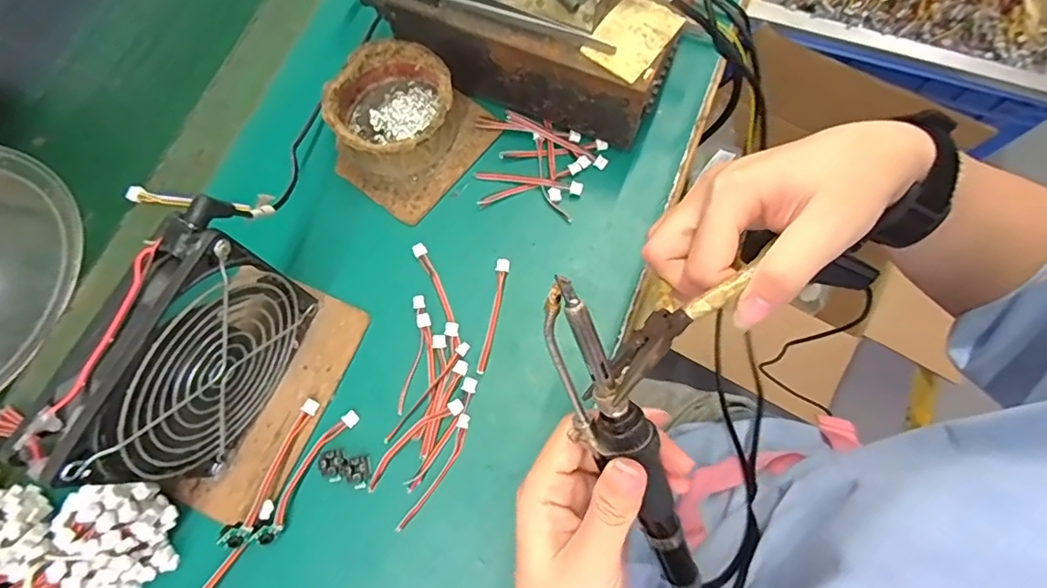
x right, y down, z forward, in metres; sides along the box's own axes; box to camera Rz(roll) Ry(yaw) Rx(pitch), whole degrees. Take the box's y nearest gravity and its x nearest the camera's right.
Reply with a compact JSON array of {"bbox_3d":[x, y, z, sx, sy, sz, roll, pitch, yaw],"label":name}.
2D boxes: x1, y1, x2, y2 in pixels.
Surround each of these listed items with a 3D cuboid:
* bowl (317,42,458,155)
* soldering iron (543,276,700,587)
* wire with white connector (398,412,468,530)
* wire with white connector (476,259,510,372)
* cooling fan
[{"bbox_3d":[-0.088,-0.126,0.370,0.082,0.039,0.081,0,74,0],"label":"bowl"},{"bbox_3d":[0.047,0.072,0.229,0.024,0.027,0.179,-30,114,-8],"label":"soldering iron"},{"bbox_3d":[-0.051,0.107,0.320,0.010,0.005,0.074,28,76,8],"label":"wire with white connector"},{"bbox_3d":[-0.019,0.013,0.347,0.009,0.004,0.076,8,74,3],"label":"wire with white connector"},{"bbox_3d":[-0.164,0.031,0.280,0.035,0.125,0.131,20,75,6],"label":"cooling fan"}]

